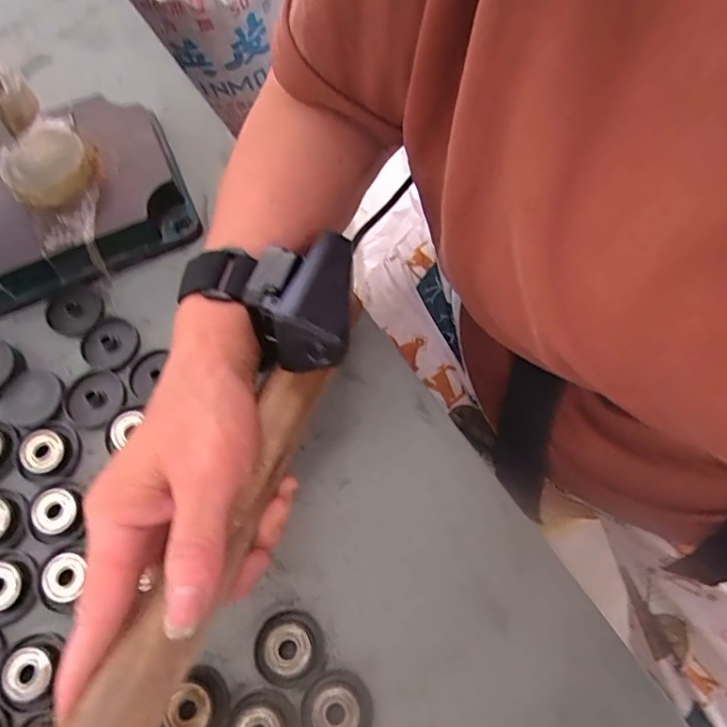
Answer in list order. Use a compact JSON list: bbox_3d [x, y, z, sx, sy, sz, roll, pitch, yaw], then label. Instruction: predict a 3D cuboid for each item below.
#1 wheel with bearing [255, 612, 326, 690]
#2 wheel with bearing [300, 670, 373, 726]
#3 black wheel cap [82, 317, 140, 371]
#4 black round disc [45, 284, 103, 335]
[{"bbox_3d":[-0.035,0.134,0.248,0.031,0.008,0.031,0,67,0],"label":"wheel with bearing"},{"bbox_3d":[-0.013,0.157,0.238,0.032,0.009,0.029,-29,70,-12],"label":"wheel with bearing"},{"bbox_3d":[-0.148,-0.012,0.310,0.032,0.005,0.031,0,67,0],"label":"black wheel cap"},{"bbox_3d":[-0.175,-0.032,0.319,0.033,0.004,0.031,0,67,0],"label":"black round disc"}]

